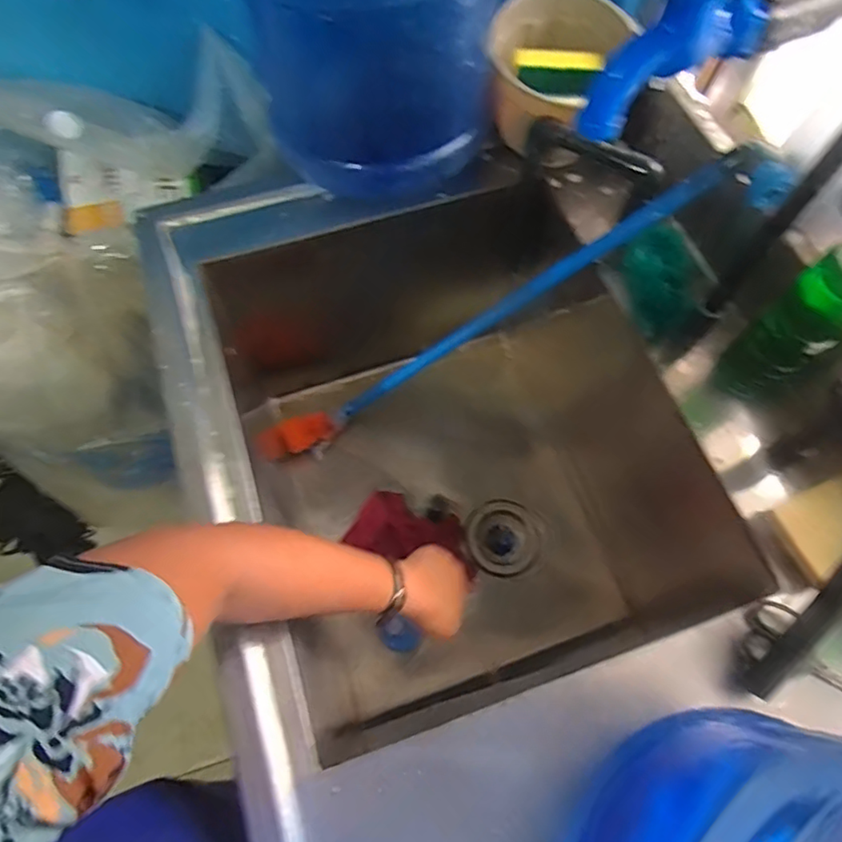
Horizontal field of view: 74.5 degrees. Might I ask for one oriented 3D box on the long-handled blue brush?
[{"bbox_3d":[0.071,-0.117,0.744,0.695,0.162,0.080,-29,64,32],"label":"long-handled blue brush"}]

